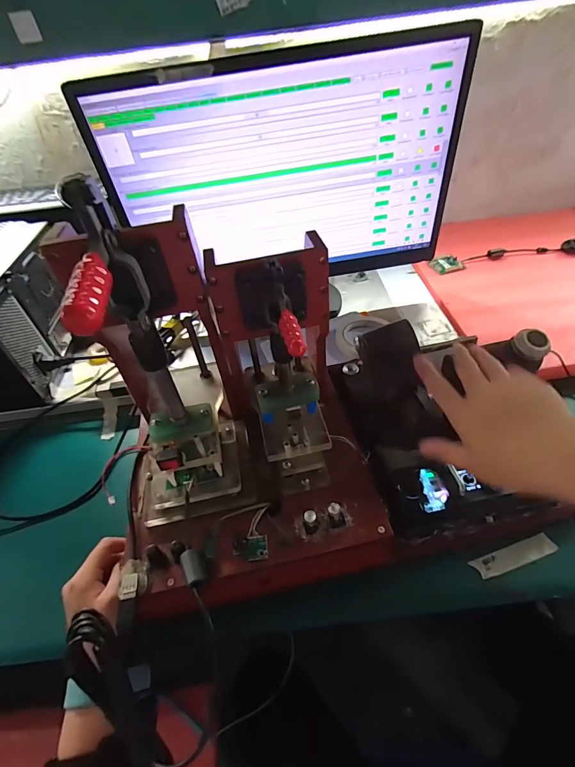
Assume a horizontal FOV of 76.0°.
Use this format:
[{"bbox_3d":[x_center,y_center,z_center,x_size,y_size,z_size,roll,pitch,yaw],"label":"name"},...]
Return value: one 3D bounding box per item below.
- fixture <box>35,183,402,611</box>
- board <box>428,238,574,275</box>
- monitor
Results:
[{"bbox_3d":[-0.051,0.014,0.314,0.243,0.274,0.214,-15,45,-7],"label":"fixture"},{"bbox_3d":[0.496,-0.275,0.749,0.397,0.028,0.059,-8,45,0],"label":"board"},{"bbox_3d":[-0.004,-0.298,0.549,0.487,0.292,0.056,-9,45,-1],"label":"monitor"}]

